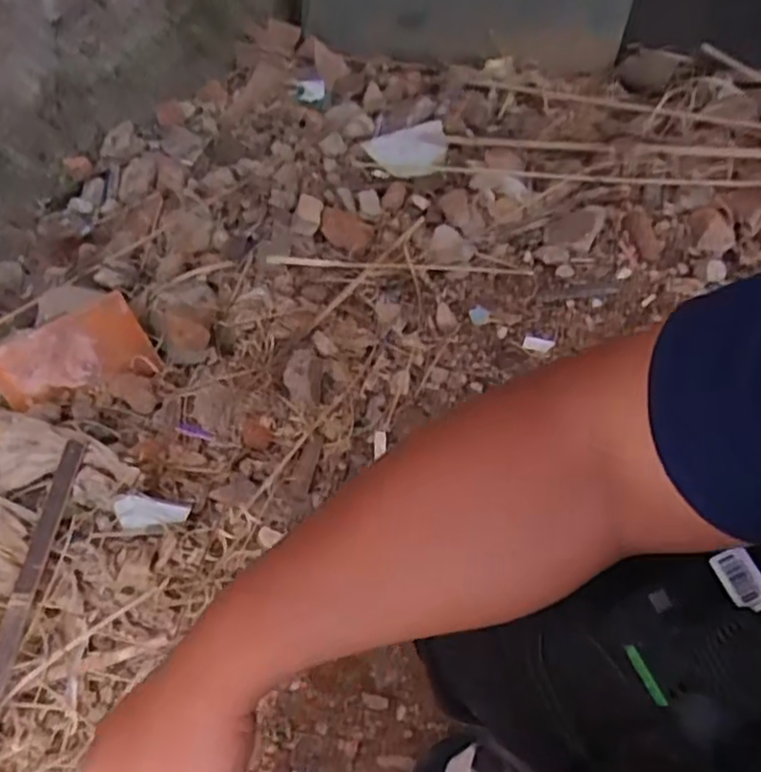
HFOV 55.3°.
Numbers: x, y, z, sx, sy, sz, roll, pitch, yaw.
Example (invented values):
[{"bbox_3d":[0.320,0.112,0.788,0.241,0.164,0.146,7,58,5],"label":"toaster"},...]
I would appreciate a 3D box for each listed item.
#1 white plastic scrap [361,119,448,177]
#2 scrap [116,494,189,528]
[{"bbox_3d":[0.058,-0.427,1.300,0.151,0.027,0.112,-21,54,-11],"label":"white plastic scrap"},{"bbox_3d":[-0.274,0.152,0.870,0.085,0.015,0.040,7,90,-17],"label":"scrap"}]

